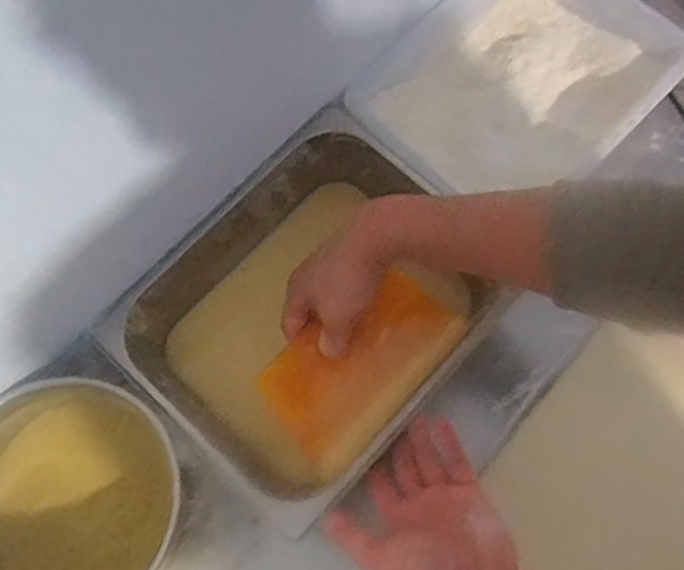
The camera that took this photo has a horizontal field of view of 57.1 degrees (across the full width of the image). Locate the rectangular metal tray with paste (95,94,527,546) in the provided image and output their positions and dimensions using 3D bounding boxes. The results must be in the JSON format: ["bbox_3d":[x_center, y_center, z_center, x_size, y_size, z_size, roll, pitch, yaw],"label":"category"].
[{"bbox_3d":[-0.025,0.032,0.636,0.261,0.150,0.317,40,77,13],"label":"rectangular metal tray with paste"}]

